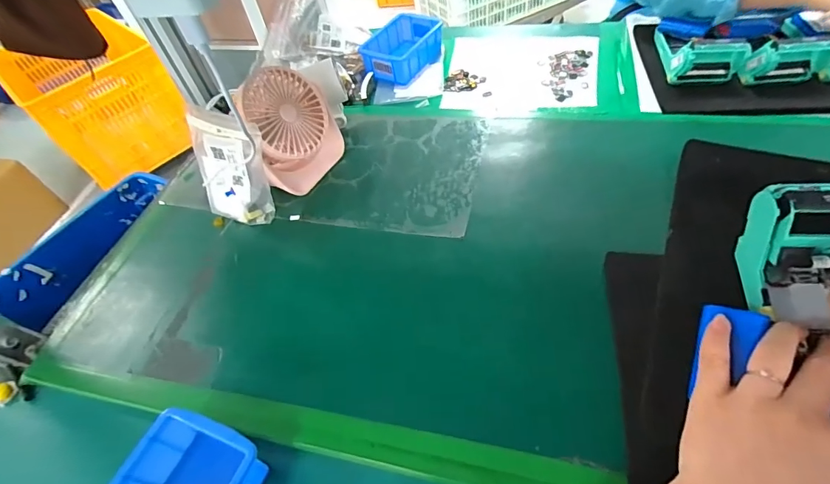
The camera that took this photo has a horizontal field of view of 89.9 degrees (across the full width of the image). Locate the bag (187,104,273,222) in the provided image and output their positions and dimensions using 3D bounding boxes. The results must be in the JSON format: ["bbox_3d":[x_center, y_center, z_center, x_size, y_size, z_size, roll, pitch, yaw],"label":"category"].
[{"bbox_3d":[-0.216,-0.083,0.491,0.076,0.132,0.027,4,39,-2],"label":"bag"}]

